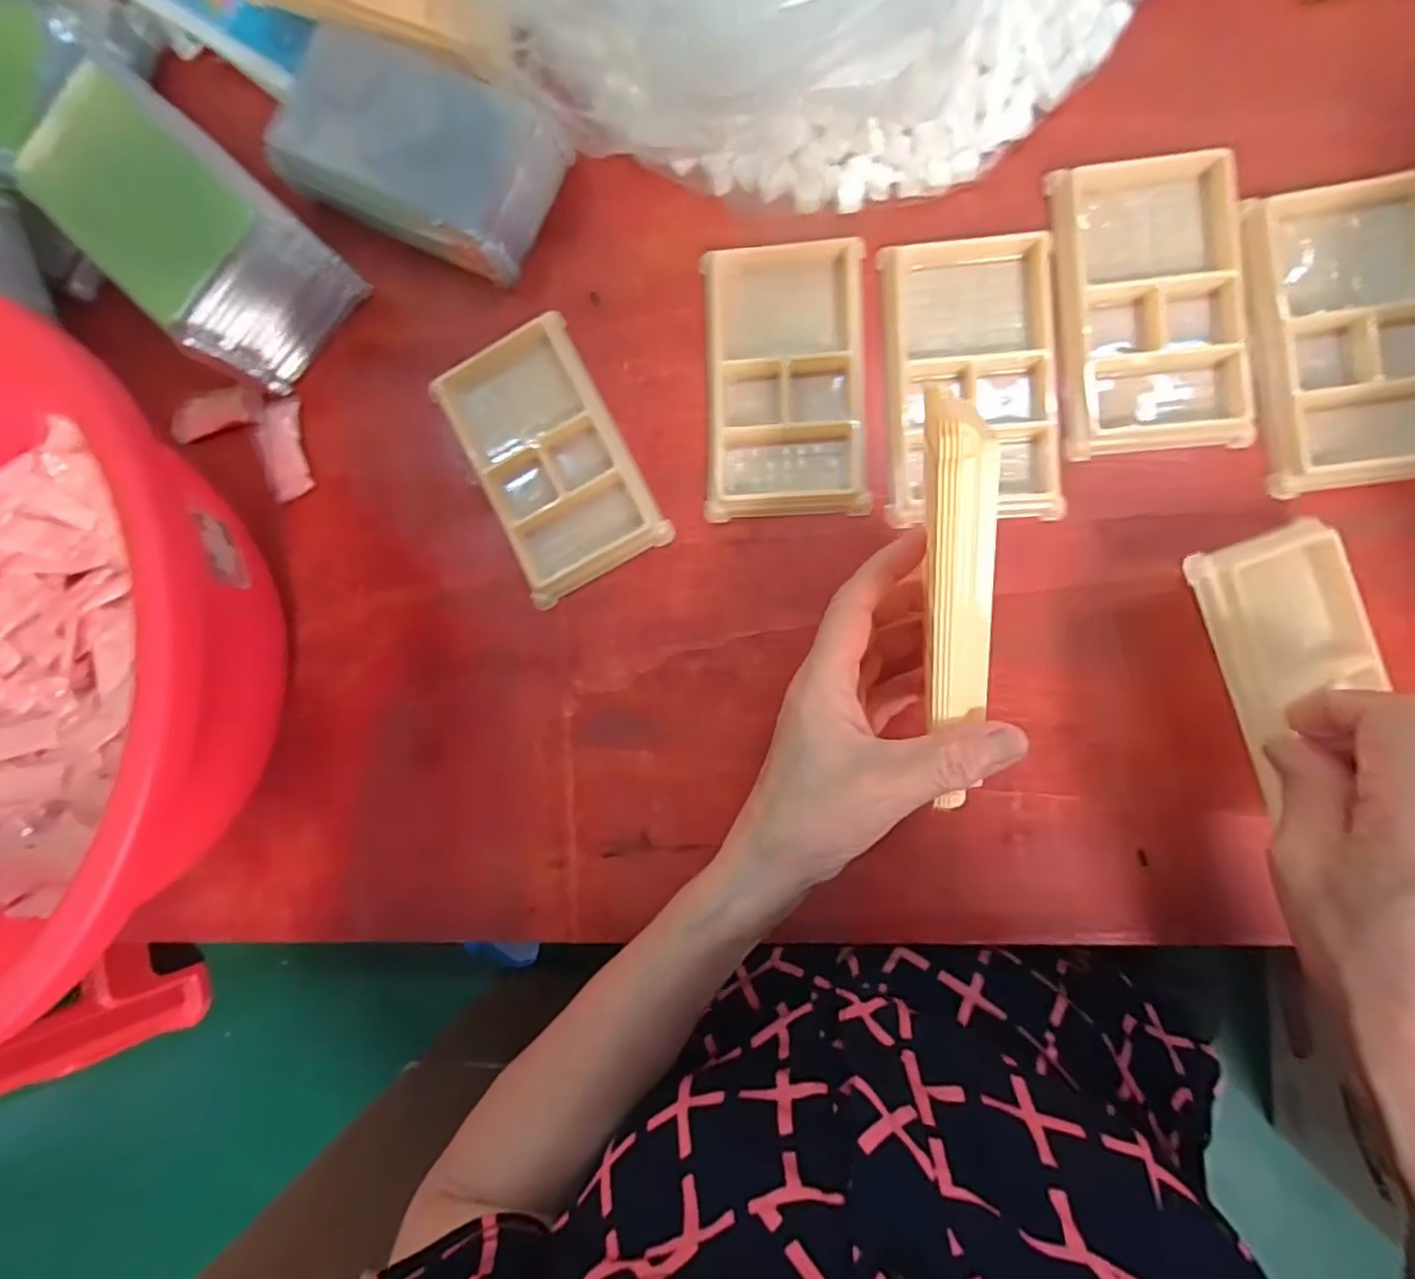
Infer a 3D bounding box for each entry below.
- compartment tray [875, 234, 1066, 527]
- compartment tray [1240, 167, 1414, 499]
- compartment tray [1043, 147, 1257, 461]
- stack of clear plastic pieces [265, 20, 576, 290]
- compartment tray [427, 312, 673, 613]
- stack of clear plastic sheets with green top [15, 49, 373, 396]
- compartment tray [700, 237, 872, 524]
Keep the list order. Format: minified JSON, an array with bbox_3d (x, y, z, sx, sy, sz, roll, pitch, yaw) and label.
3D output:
[{"bbox_3d":[0.127,-0.124,0.316,0.077,0.011,0.132,-3,88,7],"label":"compartment tray"},{"bbox_3d":[0.287,-0.135,0.291,0.079,0.013,0.132,-6,88,7],"label":"compartment tray"},{"bbox_3d":[0.205,-0.157,0.305,0.076,0.012,0.136,-5,88,7],"label":"compartment tray"},{"bbox_3d":[-0.142,-0.247,0.339,0.139,0.046,0.087,27,92,7],"label":"stack of clear plastic pieces"},{"bbox_3d":[-0.082,-0.093,0.340,0.079,0.015,0.131,-31,85,5],"label":"compartment tray"},{"bbox_3d":[-0.251,-0.196,0.329,0.113,0.081,0.079,43,94,6],"label":"stack of clear plastic sheets with green top"},{"bbox_3d":[0.038,-0.129,0.327,0.078,0.012,0.132,-2,88,7],"label":"compartment tray"}]

